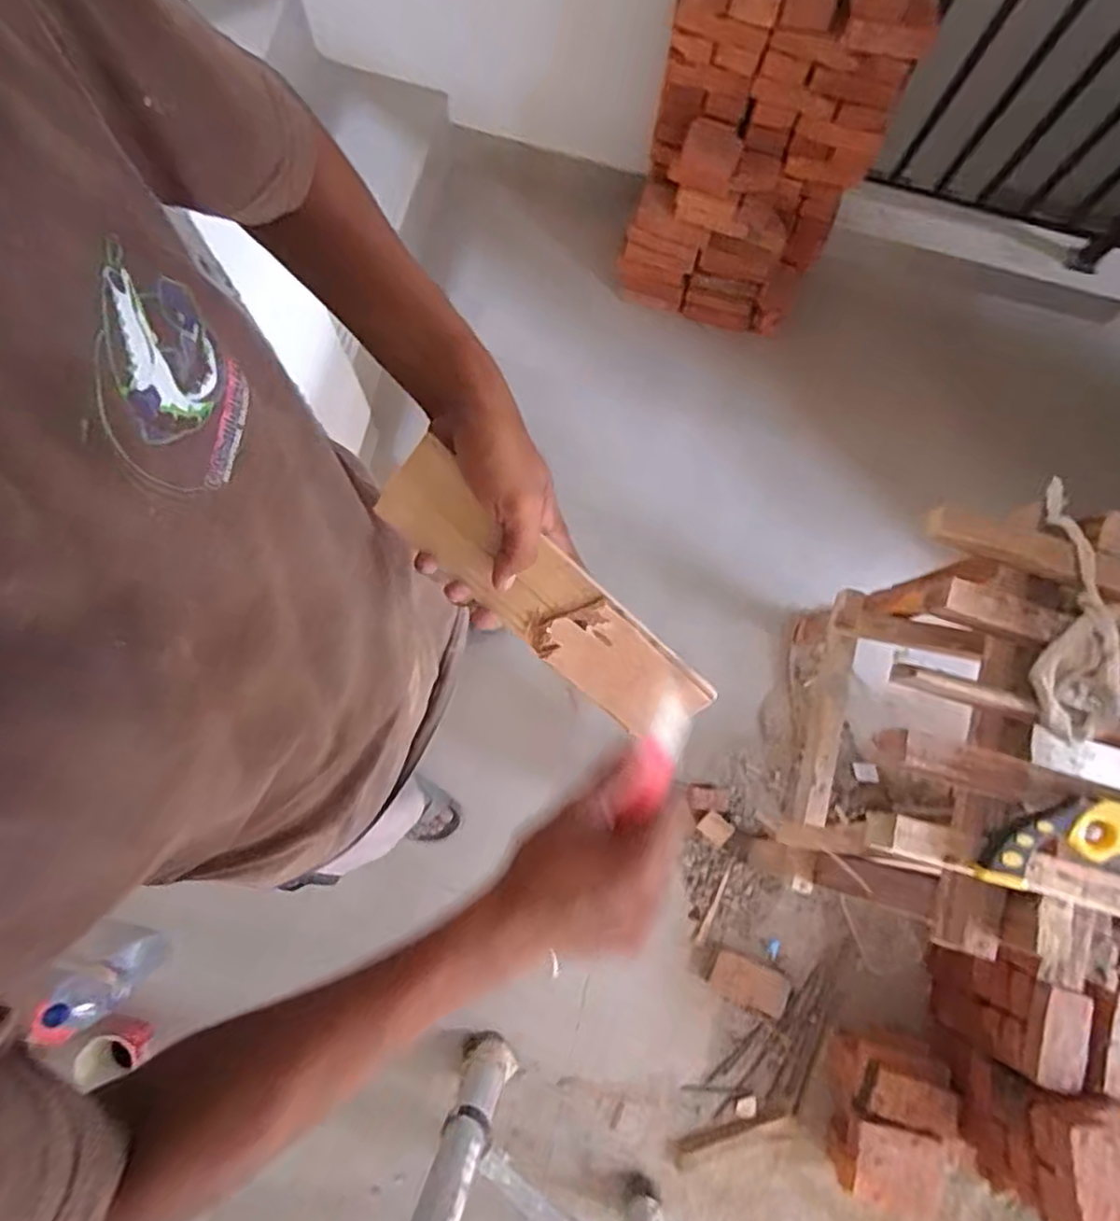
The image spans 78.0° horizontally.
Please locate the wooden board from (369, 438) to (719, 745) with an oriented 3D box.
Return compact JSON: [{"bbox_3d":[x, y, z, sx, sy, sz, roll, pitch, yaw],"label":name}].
[{"bbox_3d":[-0.011,-0.004,0.419,0.222,0.009,0.067,41,122,-10],"label":"wooden board"}]

